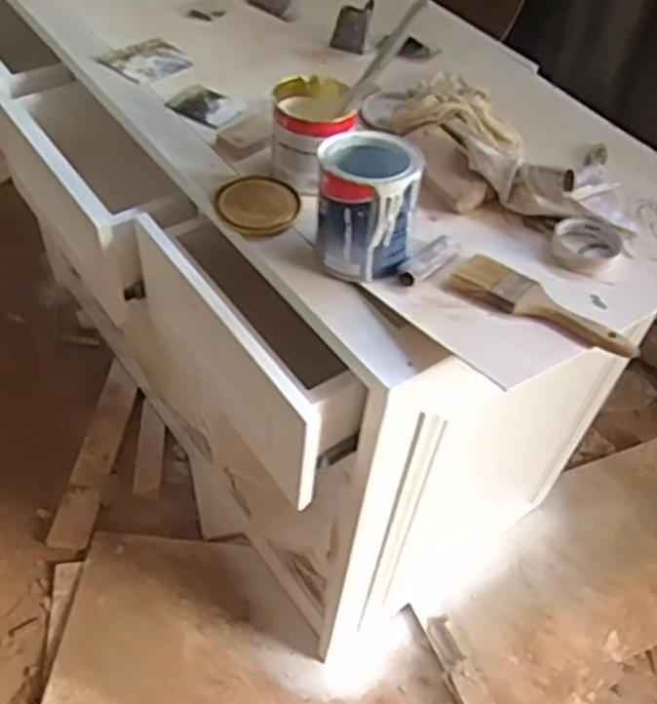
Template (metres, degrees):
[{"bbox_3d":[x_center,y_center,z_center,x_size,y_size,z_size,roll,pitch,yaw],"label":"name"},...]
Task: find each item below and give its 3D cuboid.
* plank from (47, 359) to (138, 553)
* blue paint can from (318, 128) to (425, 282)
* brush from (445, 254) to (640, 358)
[{"bbox_3d":[-0.497,0.207,1.604,0.085,0.022,0.472,7,48,-2],"label":"plank"},{"bbox_3d":[0.043,-0.164,0.809,0.110,0.109,0.125,6,48,-2],"label":"blue paint can"},{"bbox_3d":[0.231,-0.054,0.786,0.202,0.023,0.057,27,51,16],"label":"brush"}]

